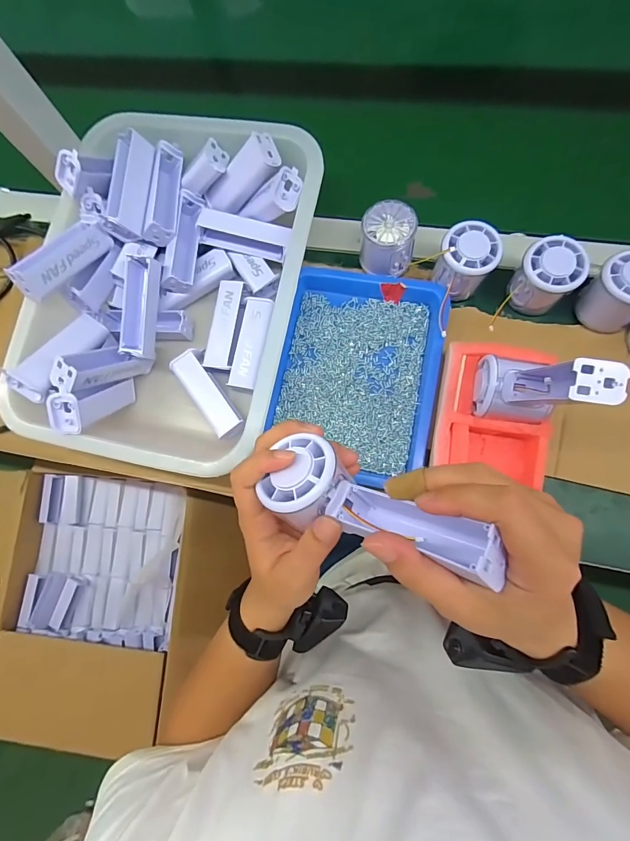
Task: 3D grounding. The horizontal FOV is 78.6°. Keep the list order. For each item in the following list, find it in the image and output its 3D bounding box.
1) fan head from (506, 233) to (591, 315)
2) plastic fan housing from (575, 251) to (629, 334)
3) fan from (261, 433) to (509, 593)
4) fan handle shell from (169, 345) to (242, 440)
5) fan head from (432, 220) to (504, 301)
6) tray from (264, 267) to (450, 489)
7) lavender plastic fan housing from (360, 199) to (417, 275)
[{"bbox_3d":[0.229,-0.143,0.385,0.053,0.055,0.056,-1,80,6],"label":"fan head"},{"bbox_3d":[0.295,-0.123,0.373,0.055,0.062,0.058,-37,79,-2],"label":"plastic fan housing"},{"bbox_3d":[0.037,0.052,0.233,0.144,0.057,0.051,16,83,32],"label":"fan"},{"bbox_3d":[-0.116,-0.028,0.420,0.035,0.020,0.103,-33,78,-1],"label":"fan handle shell"},{"bbox_3d":[0.154,-0.163,0.396,0.054,0.051,0.057,-1,80,6],"label":"fan head"},{"bbox_3d":[0.043,-0.056,0.406,0.163,0.030,0.218,11,81,8],"label":"tray"},{"bbox_3d":[0.078,-0.192,0.413,0.055,0.048,0.057,4,80,6],"label":"lavender plastic fan housing"}]

